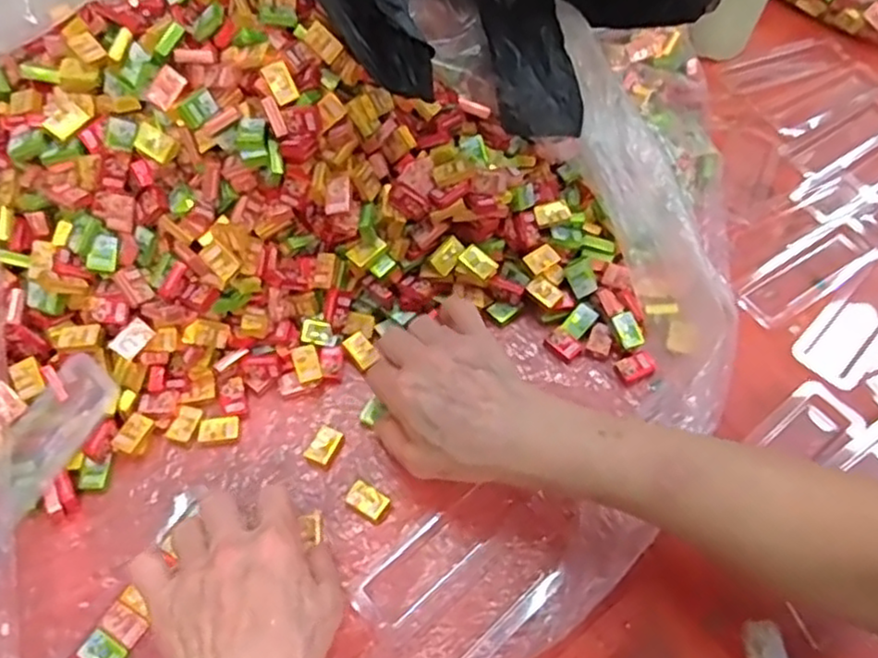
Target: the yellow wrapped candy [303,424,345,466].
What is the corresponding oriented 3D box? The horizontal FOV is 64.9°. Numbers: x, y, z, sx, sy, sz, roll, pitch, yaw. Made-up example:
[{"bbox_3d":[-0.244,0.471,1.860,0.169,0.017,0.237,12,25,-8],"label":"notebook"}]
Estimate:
[{"bbox_3d":[-0.077,0.077,0.460,0.019,0.009,0.025,28,63,16],"label":"yellow wrapped candy"}]

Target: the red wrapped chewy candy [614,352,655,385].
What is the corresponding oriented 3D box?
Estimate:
[{"bbox_3d":[0.141,0.026,0.493,0.027,0.008,0.019,-20,61,-12],"label":"red wrapped chewy candy"}]

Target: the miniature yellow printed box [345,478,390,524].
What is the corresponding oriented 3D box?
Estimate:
[{"bbox_3d":[-0.045,0.110,0.441,0.027,0.006,0.018,29,63,16],"label":"miniature yellow printed box"}]

